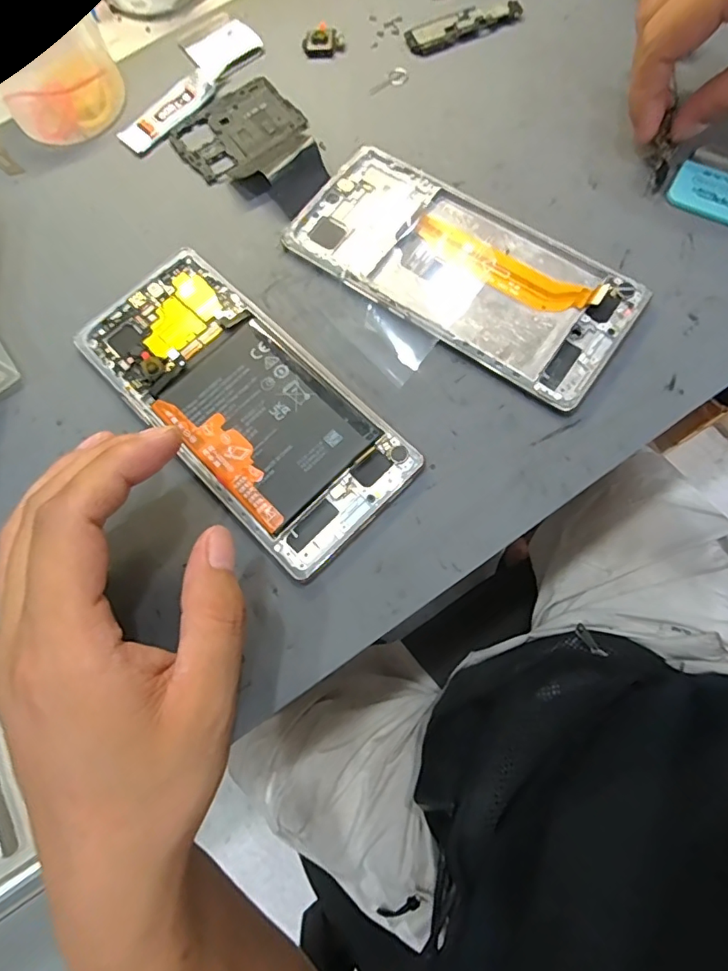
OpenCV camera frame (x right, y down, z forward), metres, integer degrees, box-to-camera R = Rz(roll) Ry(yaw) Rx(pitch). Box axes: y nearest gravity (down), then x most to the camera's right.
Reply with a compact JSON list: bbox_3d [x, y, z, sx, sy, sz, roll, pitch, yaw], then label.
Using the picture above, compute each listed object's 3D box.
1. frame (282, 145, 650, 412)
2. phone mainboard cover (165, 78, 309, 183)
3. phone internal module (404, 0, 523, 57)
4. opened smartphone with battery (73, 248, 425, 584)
[{"bbox_3d":[0.044,-0.102,0.240,0.156,0.008,0.072,36,77,12],"label":"frame"},{"bbox_3d":[-0.068,-0.192,0.274,0.064,0.004,0.049,-36,75,-9],"label":"phone mainboard cover"},{"bbox_3d":[0.056,-0.258,0.288,0.065,0.007,0.019,-23,73,-6],"label":"phone internal module"},{"bbox_3d":[-0.055,-0.038,0.227,0.070,0.007,0.158,-43,76,-11],"label":"opened smartphone with battery"}]

